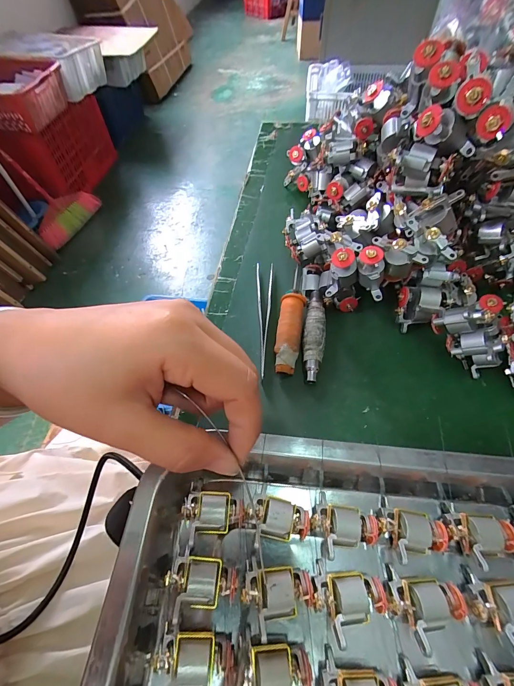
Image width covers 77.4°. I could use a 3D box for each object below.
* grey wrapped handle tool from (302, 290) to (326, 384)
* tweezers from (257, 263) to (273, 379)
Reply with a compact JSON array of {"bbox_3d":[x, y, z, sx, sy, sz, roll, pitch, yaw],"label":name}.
[{"bbox_3d":[0.041,-0.005,0.234,0.015,0.017,0.069,6,57,7],"label":"grey wrapped handle tool"},{"bbox_3d":[0.007,-0.023,0.248,0.013,0.007,0.109,-1,56,2],"label":"tweezers"}]

